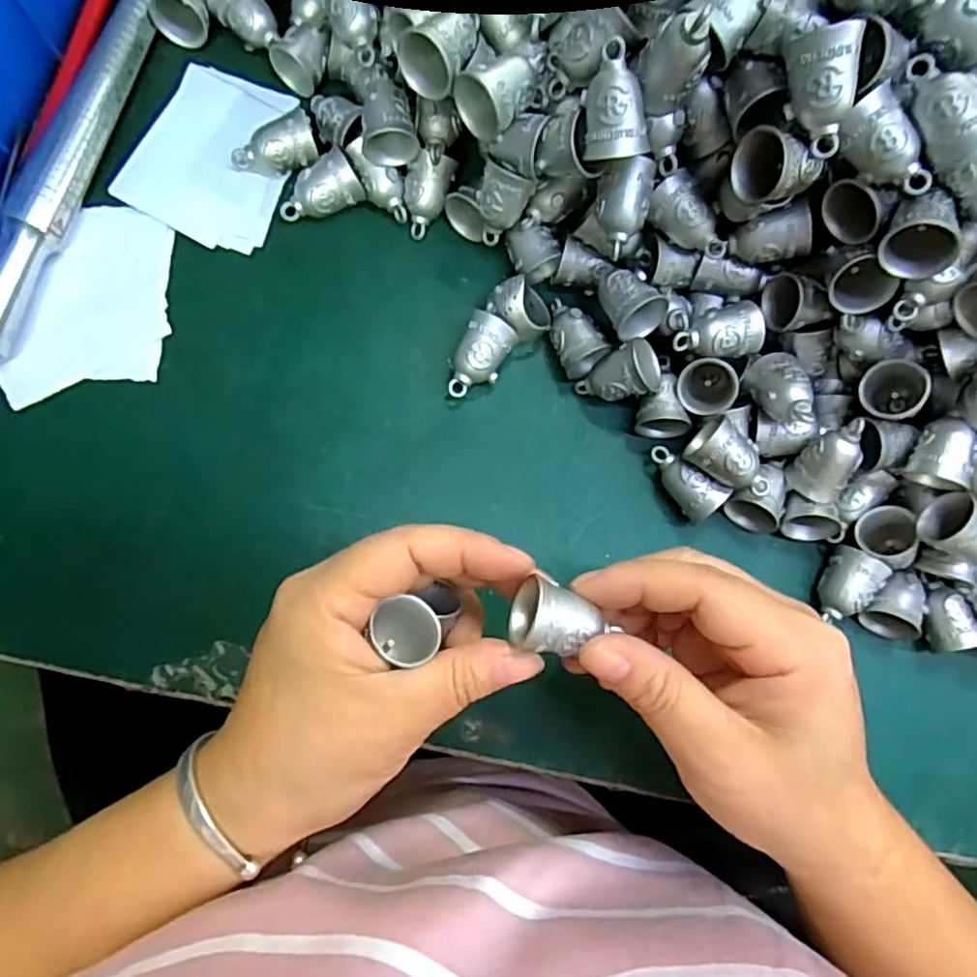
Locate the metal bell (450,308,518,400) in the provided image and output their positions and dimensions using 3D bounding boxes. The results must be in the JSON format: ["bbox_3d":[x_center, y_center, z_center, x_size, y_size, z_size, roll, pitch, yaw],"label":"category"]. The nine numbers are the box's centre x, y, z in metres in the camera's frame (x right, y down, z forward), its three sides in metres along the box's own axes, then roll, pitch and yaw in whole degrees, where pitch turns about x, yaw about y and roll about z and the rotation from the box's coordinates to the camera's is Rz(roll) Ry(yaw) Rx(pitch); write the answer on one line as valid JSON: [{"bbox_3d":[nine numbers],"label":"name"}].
[{"bbox_3d":[-0.005,-0.058,0.296,0.022,0.019,0.037,29,81,-1],"label":"metal bell"}]

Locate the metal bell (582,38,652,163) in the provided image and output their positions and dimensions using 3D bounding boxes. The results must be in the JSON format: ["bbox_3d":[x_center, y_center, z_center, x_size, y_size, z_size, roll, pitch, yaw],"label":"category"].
[{"bbox_3d":[0.046,-0.141,0.240,0.022,0.020,0.037,-4,109,14],"label":"metal bell"}]

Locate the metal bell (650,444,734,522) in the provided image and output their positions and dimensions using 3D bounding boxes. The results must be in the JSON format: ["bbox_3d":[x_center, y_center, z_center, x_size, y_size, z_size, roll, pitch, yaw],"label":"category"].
[{"bbox_3d":[0.087,-0.002,0.295,0.036,0.021,0.018,44,81,1],"label":"metal bell"}]

